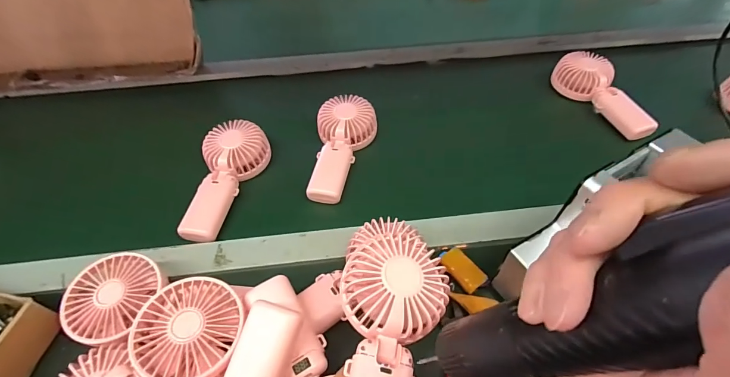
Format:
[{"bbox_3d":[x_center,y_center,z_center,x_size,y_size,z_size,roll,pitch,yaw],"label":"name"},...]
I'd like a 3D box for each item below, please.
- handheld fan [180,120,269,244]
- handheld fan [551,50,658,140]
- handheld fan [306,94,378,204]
[{"bbox_3d":[-0.189,-0.018,0.478,0.084,0.044,0.178,6,51,6],"label":"handheld fan"},{"bbox_3d":[0.382,-0.152,0.569,0.072,0.049,0.187,-18,52,-13],"label":"handheld fan"},{"bbox_3d":[-0.032,-0.061,0.509,0.083,0.043,0.169,4,50,5],"label":"handheld fan"}]

